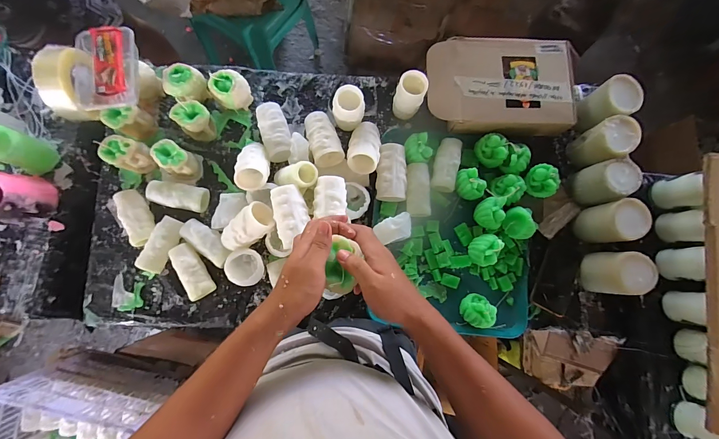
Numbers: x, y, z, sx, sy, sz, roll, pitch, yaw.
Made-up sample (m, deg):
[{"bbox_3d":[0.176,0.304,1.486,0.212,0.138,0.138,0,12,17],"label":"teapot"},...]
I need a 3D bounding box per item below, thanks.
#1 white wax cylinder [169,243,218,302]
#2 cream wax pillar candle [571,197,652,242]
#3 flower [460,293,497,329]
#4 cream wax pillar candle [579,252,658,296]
[{"bbox_3d":[-0.346,0.107,0.666,0.052,0.048,0.119,-28,84,-6],"label":"white wax cylinder"},{"bbox_3d":[0.528,0.004,0.672,0.073,0.110,0.080,-18,83,-5],"label":"cream wax pillar candle"},{"bbox_3d":[0.244,0.189,0.672,0.061,0.064,0.064,0,82,-2],"label":"flower"},{"bbox_3d":[0.531,0.111,0.663,0.079,0.099,0.086,0,82,-3],"label":"cream wax pillar candle"}]

